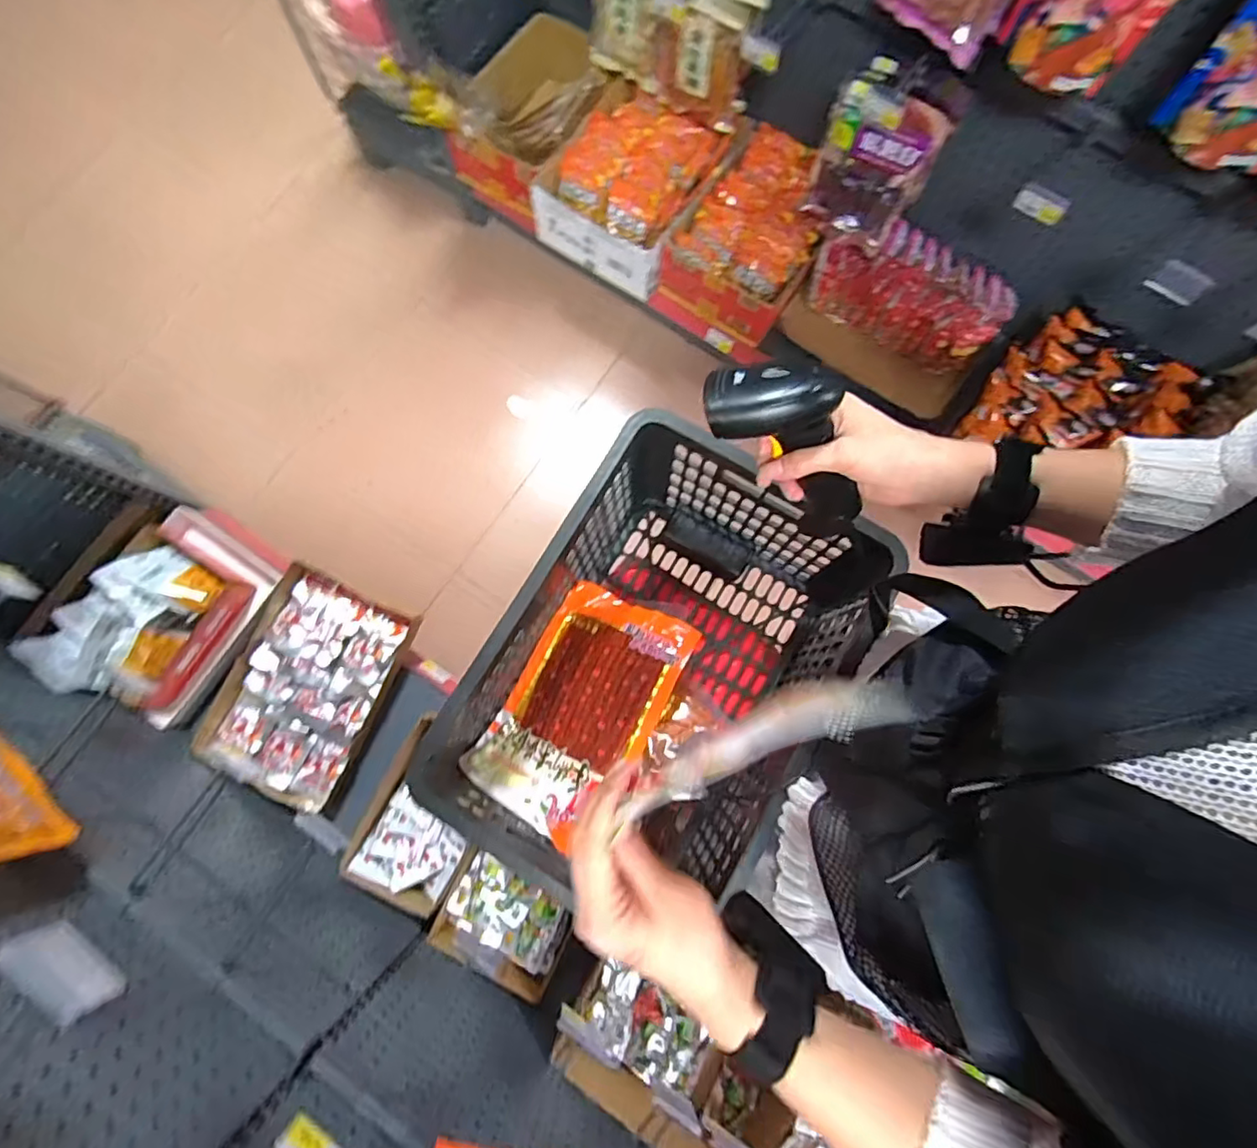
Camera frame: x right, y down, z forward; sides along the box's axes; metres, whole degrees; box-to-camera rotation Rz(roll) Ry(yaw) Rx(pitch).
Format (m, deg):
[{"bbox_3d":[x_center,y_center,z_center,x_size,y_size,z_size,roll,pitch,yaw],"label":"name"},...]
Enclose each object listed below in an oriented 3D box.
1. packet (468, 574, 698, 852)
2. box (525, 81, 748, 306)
[{"bbox_3d":[-0.061,0.157,0.737,0.186,0.026,0.286,24,75,27],"label":"packet"},{"bbox_3d":[0.011,-0.816,1.260,0.301,0.147,0.353,32,81,6],"label":"box"}]

